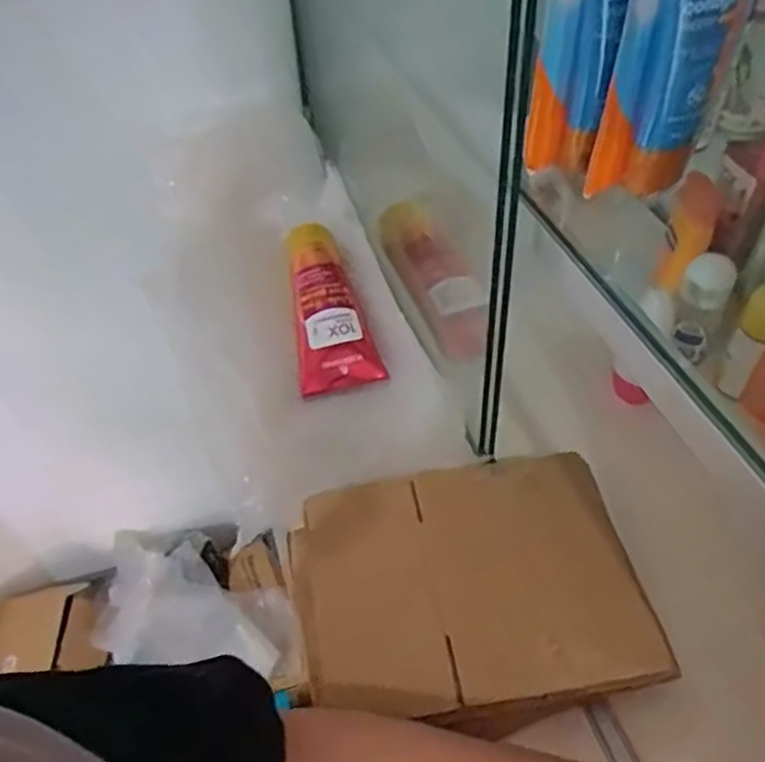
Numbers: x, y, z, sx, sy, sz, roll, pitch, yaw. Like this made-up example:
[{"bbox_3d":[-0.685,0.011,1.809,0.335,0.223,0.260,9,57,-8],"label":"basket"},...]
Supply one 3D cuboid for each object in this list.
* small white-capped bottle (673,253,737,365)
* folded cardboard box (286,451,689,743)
[{"bbox_3d":[0.269,-0.061,0.583,0.037,0.085,0.042,20,53,22],"label":"small white-capped bottle"},{"bbox_3d":[0.055,0.137,0.451,0.214,0.045,0.165,-12,48,-4],"label":"folded cardboard box"}]

